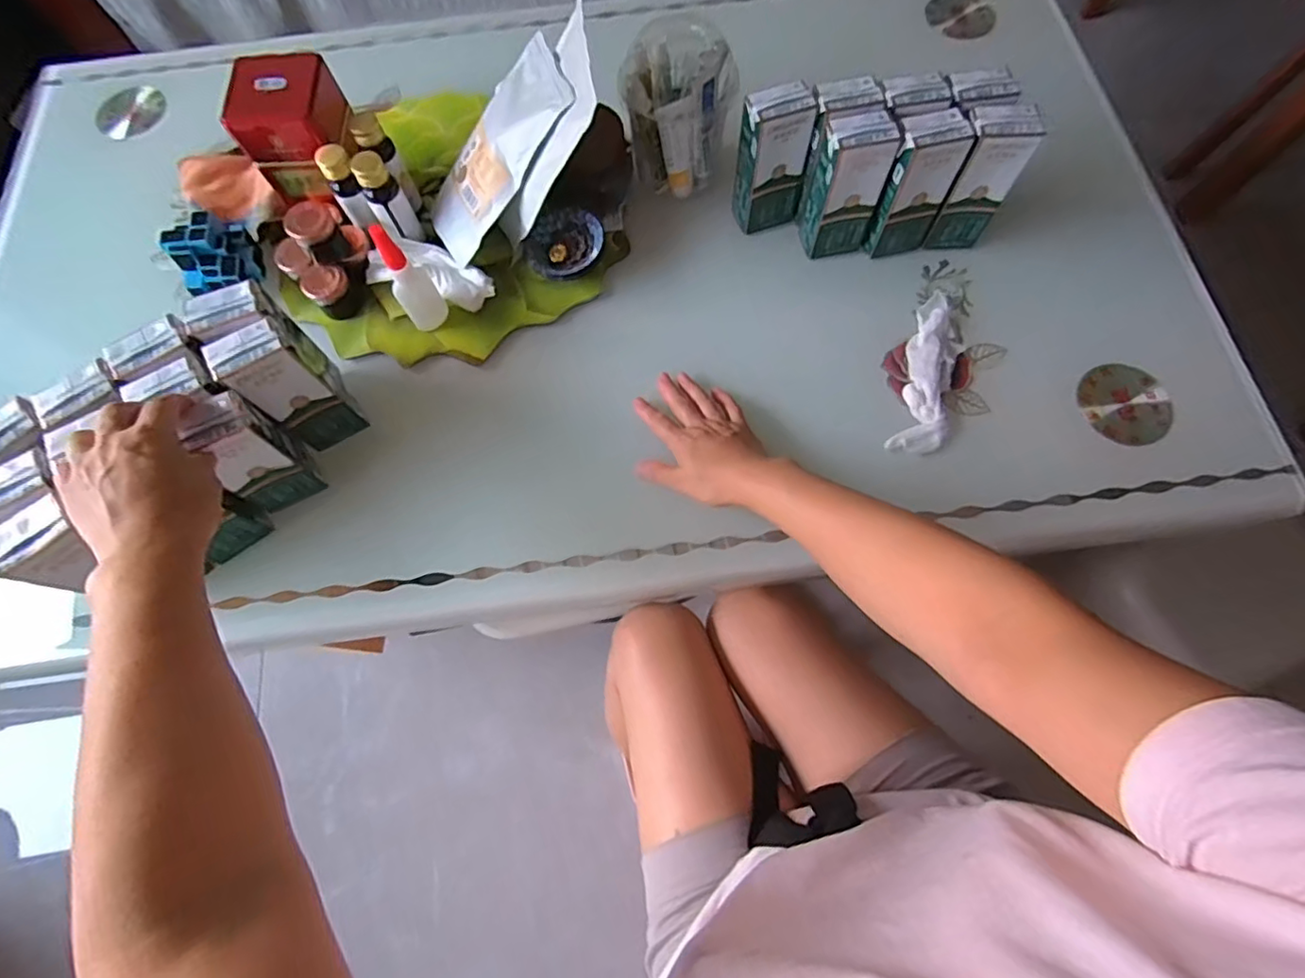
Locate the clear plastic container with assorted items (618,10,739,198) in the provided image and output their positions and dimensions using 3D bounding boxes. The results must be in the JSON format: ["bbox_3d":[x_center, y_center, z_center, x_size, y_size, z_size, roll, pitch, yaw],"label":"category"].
[{"bbox_3d":[0.023,-0.380,0.591,0.089,0.133,0.091,-1,71,2],"label":"clear plastic container with assorted items"}]

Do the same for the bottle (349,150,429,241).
[{"bbox_3d":[-0.258,-0.281,0.574,0.035,0.085,0.036,-32,73,-9],"label":"bottle"}]

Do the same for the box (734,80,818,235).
[{"bbox_3d":[0.117,-0.317,0.571,0.058,0.129,0.034,-15,71,-3],"label":"box"}]

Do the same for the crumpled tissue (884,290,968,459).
[{"bbox_3d":[0.270,-0.111,0.570,0.051,0.025,0.171,16,72,7],"label":"crumpled tissue"}]

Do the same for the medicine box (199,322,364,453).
[{"bbox_3d":[-0.308,-0.088,0.504,0.058,0.125,0.050,-33,73,-9],"label":"medicine box"}]

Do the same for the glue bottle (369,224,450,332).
[{"bbox_3d":[-0.229,-0.198,0.549,0.037,0.115,0.040,-27,72,-7],"label":"glue bottle"}]

